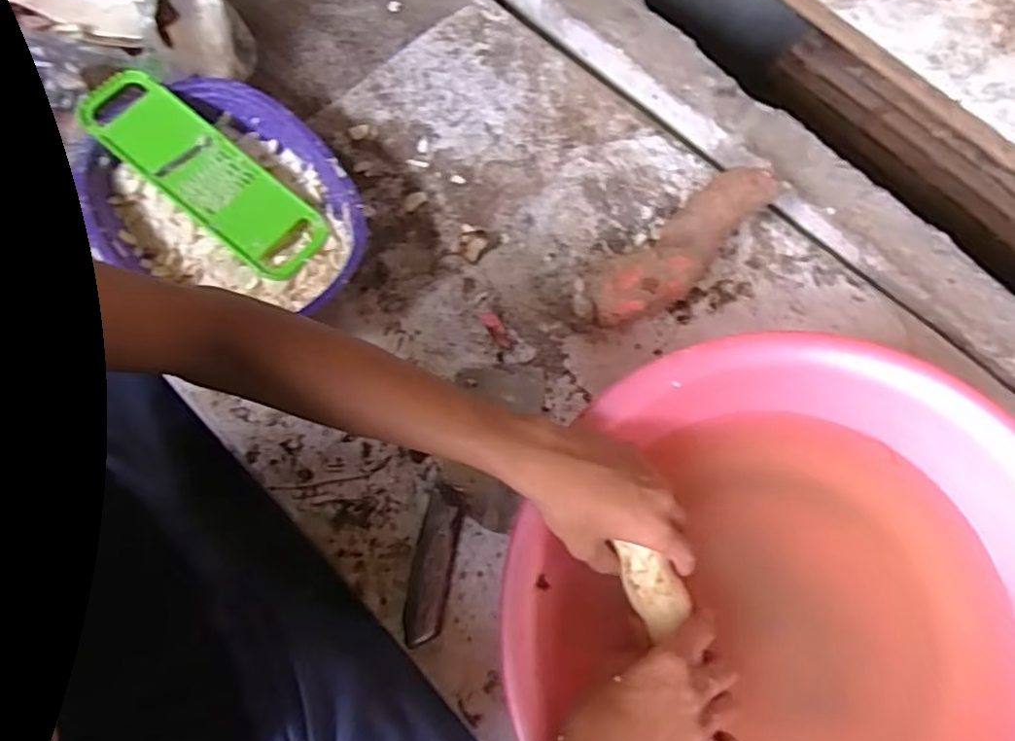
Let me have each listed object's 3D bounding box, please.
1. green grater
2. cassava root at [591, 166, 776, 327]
[{"bbox_3d":[-0.290,-0.188,0.648,0.264,0.014,0.075,39,74,3],"label":"green grater"},{"bbox_3d":[0.160,-0.108,0.640,0.205,0.073,0.066,-36,73,-14],"label":"cassava root"}]

